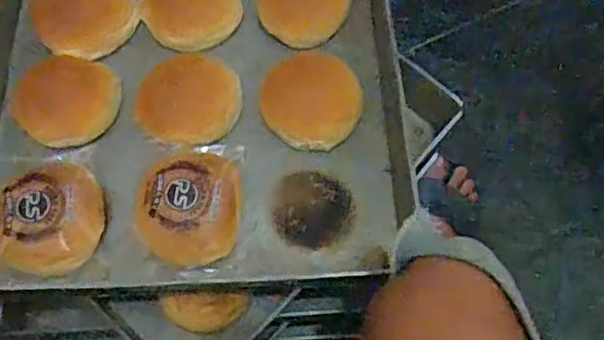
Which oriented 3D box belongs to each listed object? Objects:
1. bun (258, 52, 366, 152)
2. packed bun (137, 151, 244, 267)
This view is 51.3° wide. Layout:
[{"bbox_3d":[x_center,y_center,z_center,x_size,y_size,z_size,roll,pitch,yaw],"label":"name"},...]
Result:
[{"bbox_3d":[0.007,-0.072,0.635,0.105,0.038,0.104,1,65,-1],"label":"bun"},{"bbox_3d":[-0.104,0.035,0.574,0.089,0.041,0.094,1,65,-1],"label":"packed bun"}]

